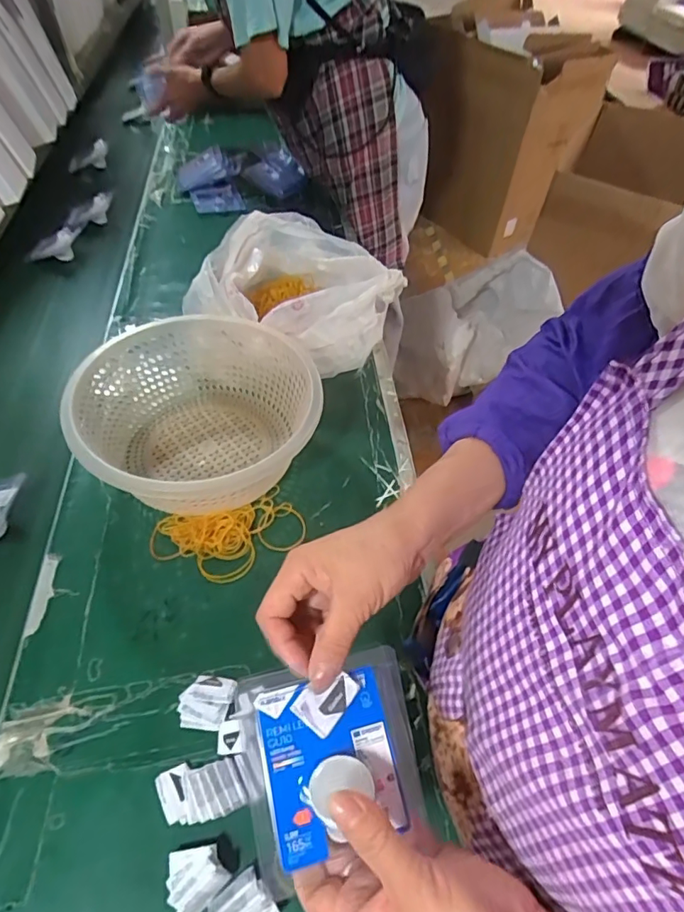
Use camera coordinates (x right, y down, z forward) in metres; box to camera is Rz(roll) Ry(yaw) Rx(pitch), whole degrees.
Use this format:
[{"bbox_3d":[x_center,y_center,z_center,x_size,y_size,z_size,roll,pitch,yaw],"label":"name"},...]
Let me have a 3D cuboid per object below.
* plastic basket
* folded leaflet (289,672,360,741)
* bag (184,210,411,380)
[{"bbox_3d":[-0.165,-0.039,0.605,0.252,0.110,0.260,2,51,-2],"label":"plastic basket"},{"bbox_3d":[-0.009,0.144,0.307,0.026,0.006,0.036,34,57,22],"label":"folded leaflet"},{"bbox_3d":[-0.057,-0.223,0.743,0.225,0.133,0.267,26,54,16],"label":"bag"}]

